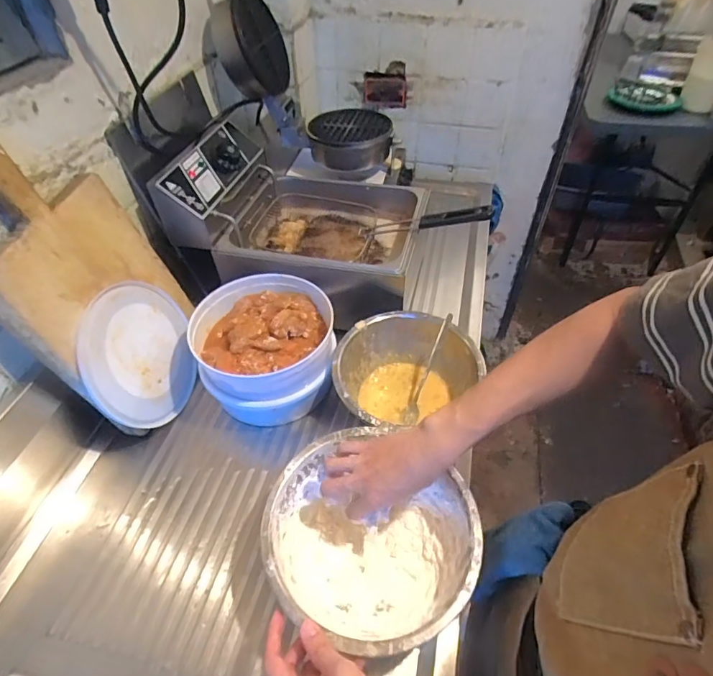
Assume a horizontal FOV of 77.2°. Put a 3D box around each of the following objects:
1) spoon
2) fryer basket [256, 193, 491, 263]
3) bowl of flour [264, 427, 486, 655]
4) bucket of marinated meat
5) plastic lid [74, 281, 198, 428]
[{"bbox_3d":[0.110,0.048,0.687,0.026,0.023,0.180,20,86,19],"label":"spoon"},{"bbox_3d":[0.014,-0.220,0.813,0.412,0.123,0.184,6,47,6],"label":"fryer basket"},{"bbox_3d":[0.015,0.240,0.516,0.222,0.102,0.202,0,47,0],"label":"bowl of flour"},{"bbox_3d":[-0.142,0.021,0.696,0.210,0.132,0.201,0,47,0],"label":"bucket of marinated meat"},{"bbox_3d":[-0.310,0.023,0.647,0.014,0.199,0.199,-8,0,18],"label":"plastic lid"}]

